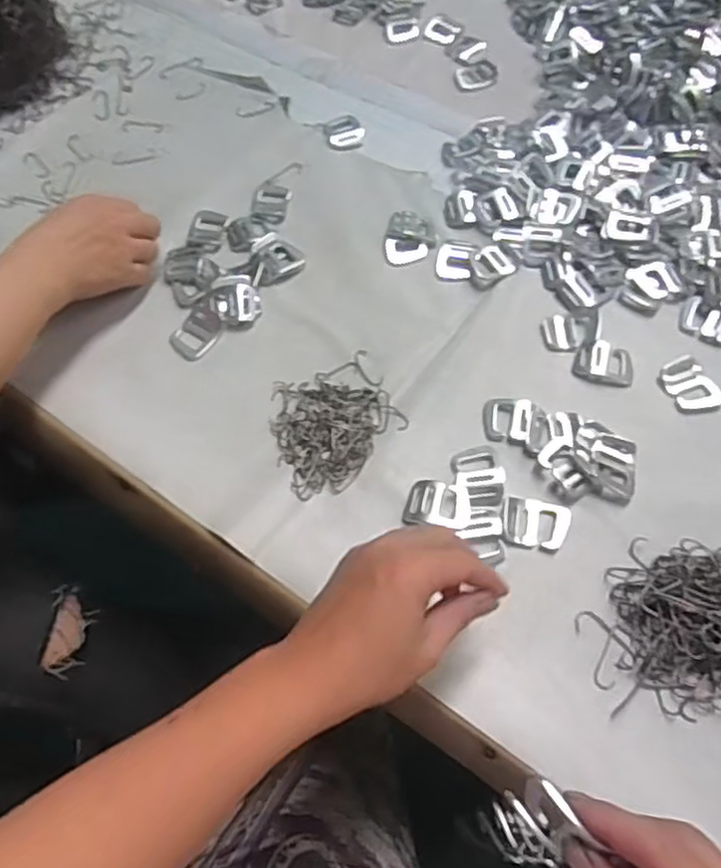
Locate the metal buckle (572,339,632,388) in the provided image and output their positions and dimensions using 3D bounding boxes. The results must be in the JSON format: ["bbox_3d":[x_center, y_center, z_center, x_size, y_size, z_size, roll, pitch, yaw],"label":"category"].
[{"bbox_3d":[0.192,-0.056,0.537,0.044,0.004,0.035,15,62,11],"label":"metal buckle"}]

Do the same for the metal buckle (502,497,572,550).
[{"bbox_3d":[0.121,0.060,0.468,0.045,0.008,0.033,6,61,7],"label":"metal buckle"}]

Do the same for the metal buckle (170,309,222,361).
[{"bbox_3d":[-0.136,-0.082,0.568,0.035,0.004,0.046,25,64,16],"label":"metal buckle"}]

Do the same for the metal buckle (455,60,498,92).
[{"bbox_3d":[0.123,-0.381,0.726,0.045,0.006,0.041,-13,60,-5],"label":"metal buckle"}]

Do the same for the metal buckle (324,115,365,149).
[{"bbox_3d":[-0.017,-0.305,0.687,0.037,0.004,0.045,-21,61,-9],"label":"metal buckle"}]

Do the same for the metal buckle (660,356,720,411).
[{"bbox_3d":[0.254,-0.038,0.524,0.037,0.006,0.046,-22,61,-9],"label":"metal buckle"}]

